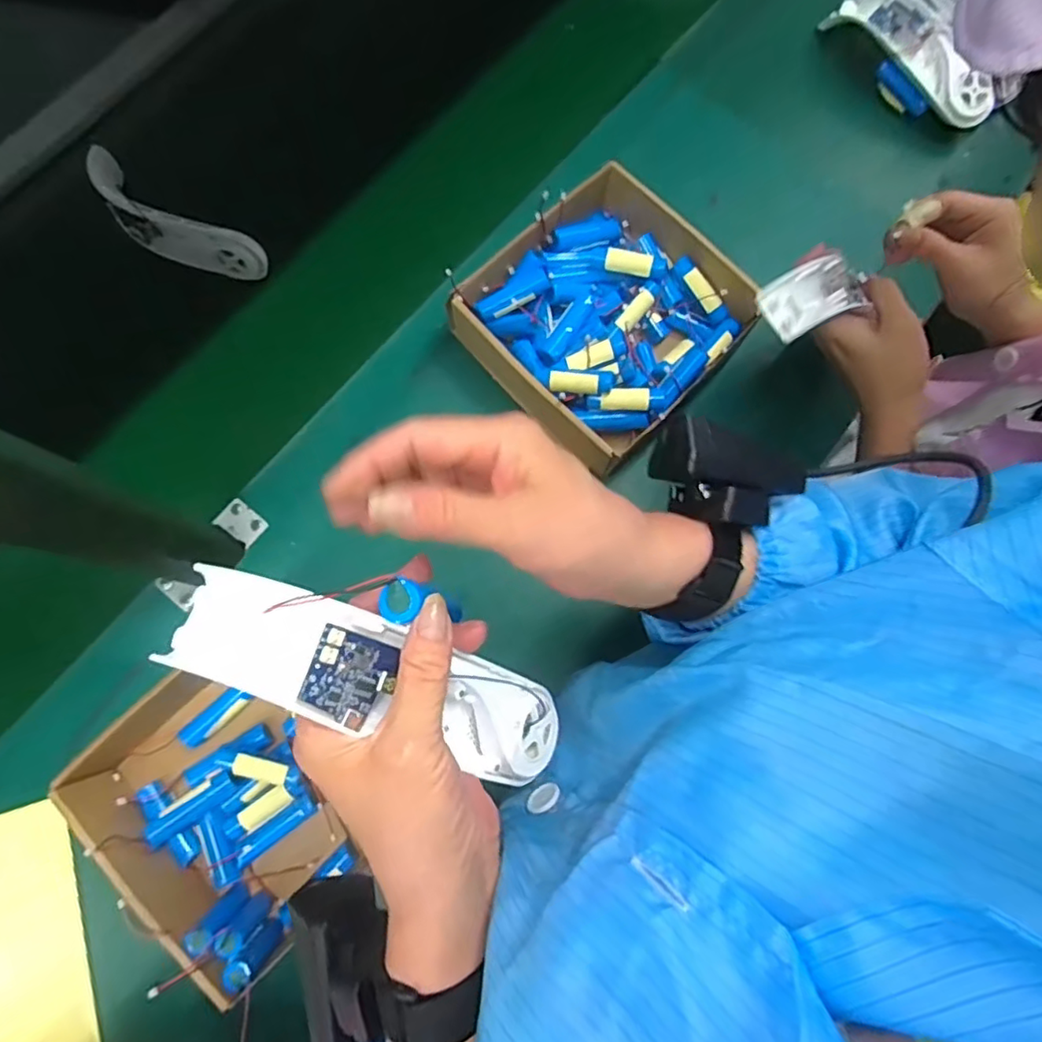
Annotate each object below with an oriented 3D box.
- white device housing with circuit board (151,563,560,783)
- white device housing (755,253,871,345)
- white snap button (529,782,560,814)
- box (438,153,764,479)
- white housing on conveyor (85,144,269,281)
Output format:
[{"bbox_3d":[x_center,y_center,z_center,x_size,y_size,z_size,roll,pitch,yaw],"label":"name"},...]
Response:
[{"bbox_3d":[-0.050,0.073,0.267,0.191,0.024,0.045,34,75,-38],"label":"white device housing with circuit board"},{"bbox_3d":[0.207,-0.159,0.425,0.074,0.016,0.044,-27,80,-7],"label":"white device housing"},{"bbox_3d":[0.012,0.147,0.323,0.019,0.014,0.004,-40,125,-24],"label":"white snap button"},{"bbox_3d":[0.069,-0.168,0.510,0.197,0.064,0.193,-42,82,-9],"label":"box"},{"bbox_3d":[-0.313,-0.265,0.540,0.177,0.037,0.048,31,79,5],"label":"white housing on conveyor"}]

